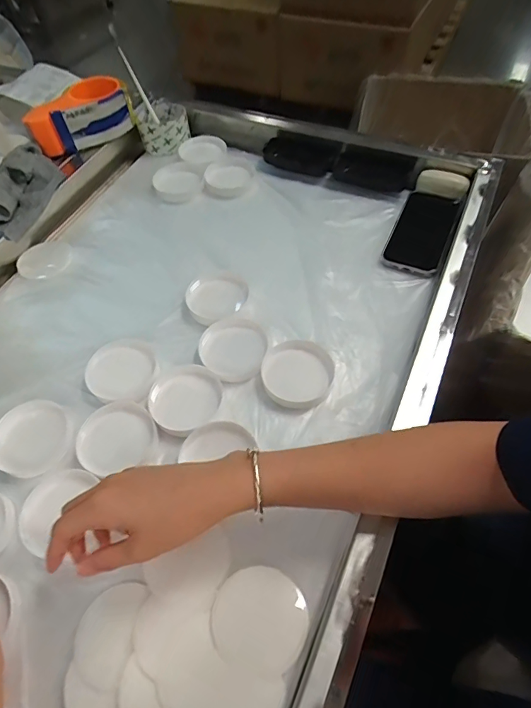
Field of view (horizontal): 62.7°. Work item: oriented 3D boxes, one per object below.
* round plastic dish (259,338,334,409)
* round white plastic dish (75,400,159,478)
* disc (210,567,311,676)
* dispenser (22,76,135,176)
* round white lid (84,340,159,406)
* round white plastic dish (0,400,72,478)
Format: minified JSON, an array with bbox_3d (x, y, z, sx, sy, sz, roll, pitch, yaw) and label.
[{"bbox_3d":[0.034,0.018,0.472,0.073,0.012,0.081,12,58,11],"label":"round plastic dish"},{"bbox_3d":[-0.150,0.083,0.442,0.074,0.022,0.067,-22,58,-11],"label":"round white plastic dish"},{"bbox_3d":[-0.004,0.211,0.351,0.075,0.010,0.070,-2,57,2],"label":"disc"},{"bbox_3d":[-0.285,-0.366,0.680,0.156,0.082,0.090,-23,58,-12],"label":"dispenser"},{"bbox_3d":[-0.155,0.016,0.477,0.071,0.011,0.075,-2,57,2],"label":"round white lid"},{"bbox_3d":[-0.239,0.085,0.445,0.075,0.014,0.074,-2,57,2],"label":"round white plastic dish"}]

